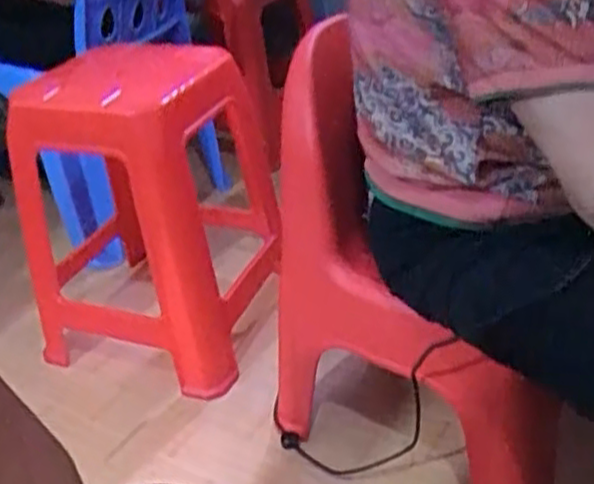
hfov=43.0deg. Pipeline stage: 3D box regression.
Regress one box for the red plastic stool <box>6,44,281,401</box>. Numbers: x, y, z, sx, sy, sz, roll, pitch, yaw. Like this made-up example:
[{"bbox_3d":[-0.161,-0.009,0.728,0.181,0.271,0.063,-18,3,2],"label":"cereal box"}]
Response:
[{"bbox_3d":[-0.220,-0.059,1.201,0.318,0.460,0.303,6,34,20],"label":"red plastic stool"}]

